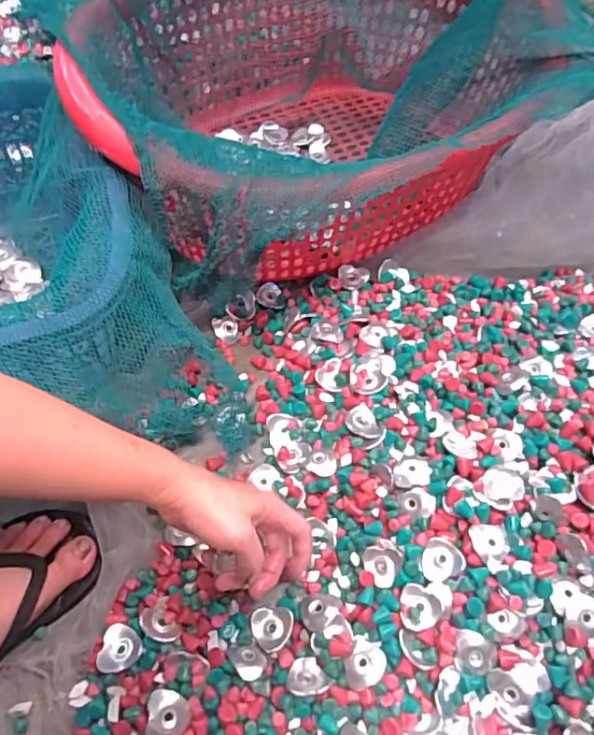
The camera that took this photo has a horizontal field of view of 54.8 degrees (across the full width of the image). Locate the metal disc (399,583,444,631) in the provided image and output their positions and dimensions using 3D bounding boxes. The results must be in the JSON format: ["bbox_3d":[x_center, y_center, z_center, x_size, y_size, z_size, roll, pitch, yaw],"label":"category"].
[{"bbox_3d":[0.104,0.201,0.479,0.034,0.010,0.035,0,61,-1],"label":"metal disc"}]

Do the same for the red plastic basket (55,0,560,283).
[{"bbox_3d":[0.015,-0.294,0.652,0.469,0.204,0.433,-11,62,-7],"label":"red plastic basket"}]

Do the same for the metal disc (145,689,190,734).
[{"bbox_3d":[-0.100,0.269,0.443,0.031,0.012,0.035,-4,61,-3],"label":"metal disc"}]

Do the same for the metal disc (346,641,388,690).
[{"bbox_3d":[0.056,0.245,0.469,0.031,0.004,0.035,31,65,15],"label":"metal disc"}]

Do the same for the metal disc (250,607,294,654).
[{"bbox_3d":[-0.021,0.224,0.491,0.035,0.011,0.034,0,61,-1],"label":"metal disc"}]

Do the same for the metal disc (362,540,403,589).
[{"bbox_3d":[0.076,0.175,0.515,0.034,0.008,0.036,0,61,-1],"label":"metal disc"}]

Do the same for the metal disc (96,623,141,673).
[{"bbox_3d":[-0.143,0.228,0.466,0.032,0.010,0.035,0,61,-1],"label":"metal disc"}]

